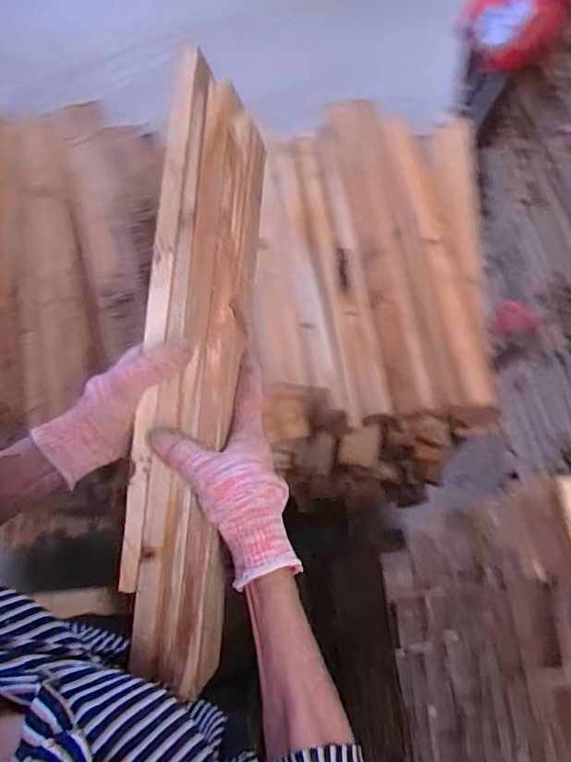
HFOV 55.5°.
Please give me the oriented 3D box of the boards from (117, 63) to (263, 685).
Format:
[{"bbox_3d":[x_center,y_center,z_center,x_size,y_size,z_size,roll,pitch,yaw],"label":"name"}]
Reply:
[{"bbox_3d":[-0.079,-0.021,0.463,0.092,0.042,0.518,4,82,1],"label":"boards"}]

